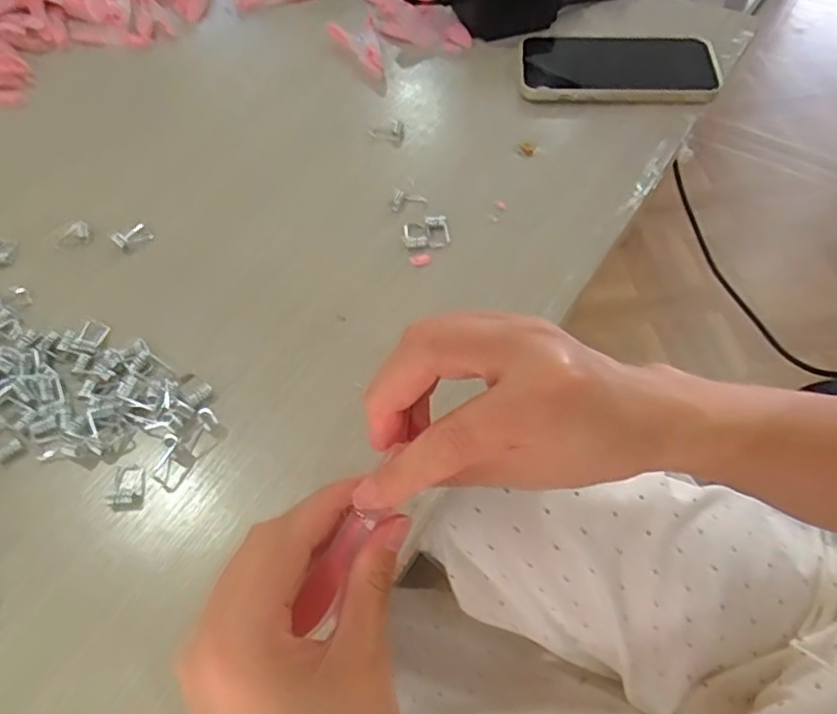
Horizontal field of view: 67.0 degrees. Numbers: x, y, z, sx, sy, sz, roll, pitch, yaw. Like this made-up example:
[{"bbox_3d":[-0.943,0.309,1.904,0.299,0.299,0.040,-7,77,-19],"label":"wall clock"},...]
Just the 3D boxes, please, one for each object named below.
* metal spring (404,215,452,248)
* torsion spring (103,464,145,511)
[{"bbox_3d":[0.006,-0.079,0.403,0.029,0.006,0.024,-7,58,-4],"label":"metal spring"},{"bbox_3d":[-0.148,0.065,0.321,0.015,0.007,0.026,-8,58,-4],"label":"torsion spring"}]

